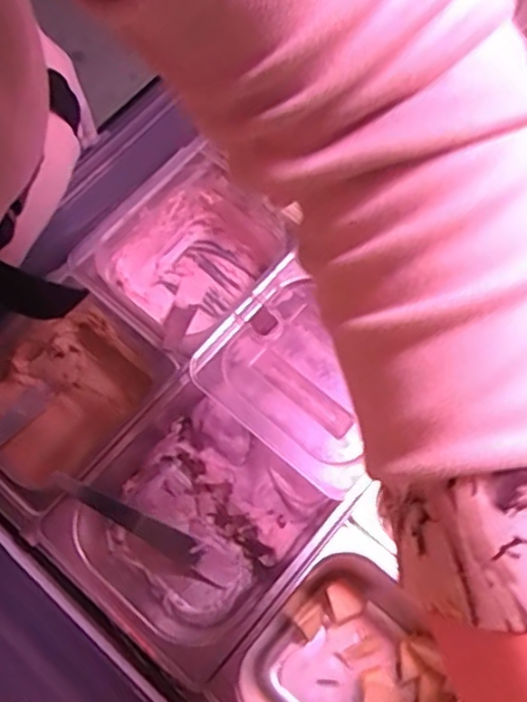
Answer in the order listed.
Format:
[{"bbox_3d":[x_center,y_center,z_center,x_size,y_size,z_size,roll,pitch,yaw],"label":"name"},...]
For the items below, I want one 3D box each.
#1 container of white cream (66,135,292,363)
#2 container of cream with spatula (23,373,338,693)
[{"bbox_3d":[-0.070,-0.078,0.655,0.146,0.099,0.168,40,75,12],"label":"container of white cream"},{"bbox_3d":[-0.060,0.148,0.574,0.171,0.106,0.175,37,75,11],"label":"container of cream with spatula"}]

